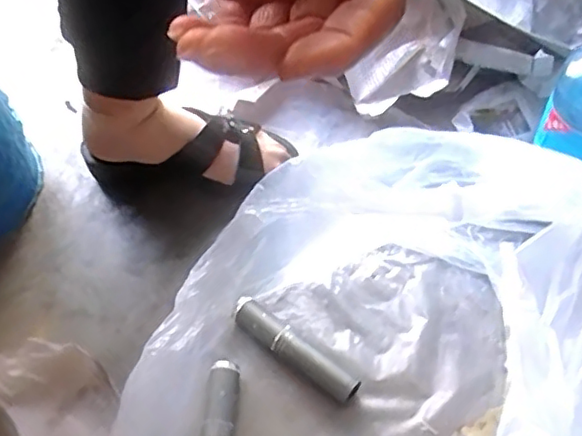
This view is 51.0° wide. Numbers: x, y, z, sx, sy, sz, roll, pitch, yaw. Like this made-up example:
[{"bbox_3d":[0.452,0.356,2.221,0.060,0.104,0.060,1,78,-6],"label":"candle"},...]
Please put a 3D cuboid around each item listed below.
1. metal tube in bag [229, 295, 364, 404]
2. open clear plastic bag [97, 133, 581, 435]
[{"bbox_3d":[0.002,0.120,0.555,0.135,0.024,0.024,33,63,25],"label":"metal tube in bag"},{"bbox_3d":[0.070,0.115,0.459,0.308,0.180,0.382,20,58,18],"label":"open clear plastic bag"}]

